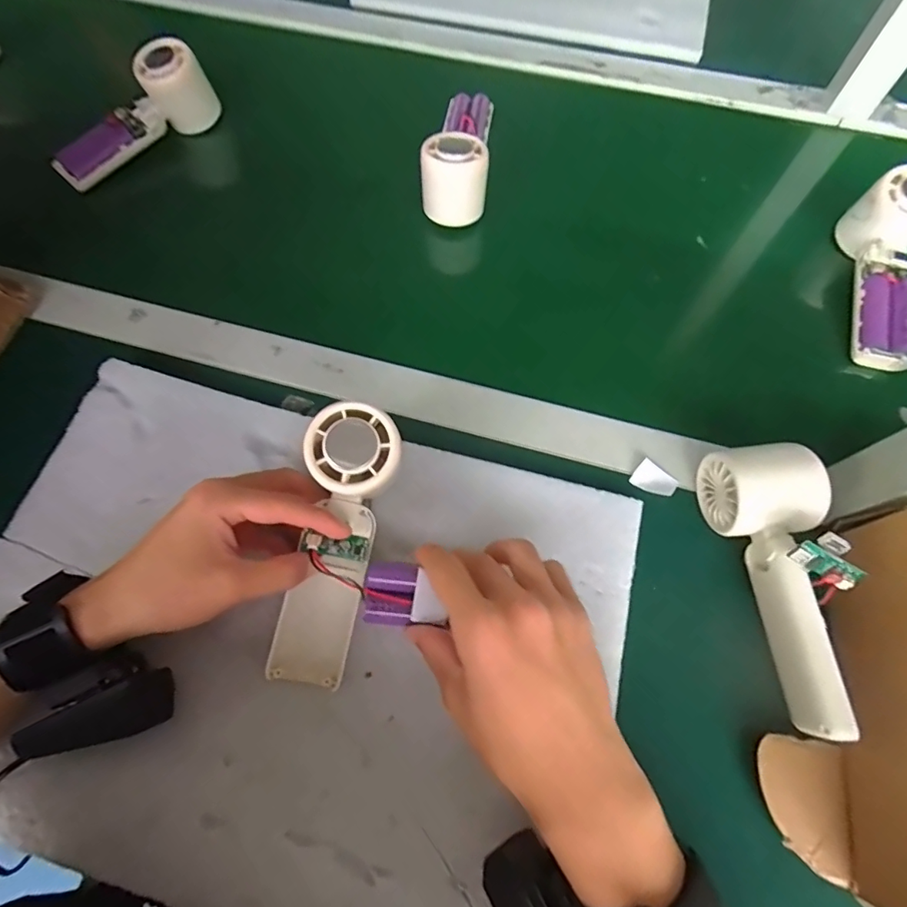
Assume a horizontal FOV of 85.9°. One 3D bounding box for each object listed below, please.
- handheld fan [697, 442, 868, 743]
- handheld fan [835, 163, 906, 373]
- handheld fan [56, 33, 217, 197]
[{"bbox_3d":[0.198,0.073,0.288,0.053,0.058,0.162,-2,67,-1],"label":"handheld fan"},{"bbox_3d":[0.353,-0.148,0.388,0.056,0.060,0.159,13,69,6],"label":"handheld fan"},{"bbox_3d":[-0.309,-0.321,0.477,0.058,0.072,0.169,42,92,10],"label":"handheld fan"}]

